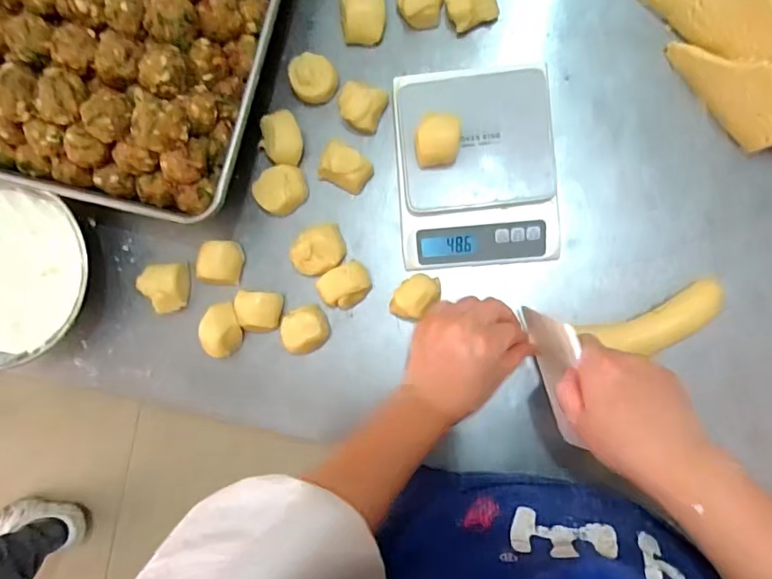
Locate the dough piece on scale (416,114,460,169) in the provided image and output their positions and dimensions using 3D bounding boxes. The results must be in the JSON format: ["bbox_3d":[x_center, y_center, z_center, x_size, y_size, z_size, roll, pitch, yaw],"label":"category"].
[{"bbox_3d":[0.048,-0.136,0.483,0.040,0.032,0.040,-6,87,6],"label":"dough piece on scale"}]

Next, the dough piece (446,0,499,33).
[{"bbox_3d":[0.085,-0.284,0.526,0.052,0.033,0.044,-25,85,5],"label":"dough piece"}]

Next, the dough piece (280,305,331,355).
[{"bbox_3d":[-0.080,0.040,0.523,0.043,0.032,0.044,0,88,6],"label":"dough piece"}]

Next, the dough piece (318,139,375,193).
[{"bbox_3d":[-0.042,-0.120,0.517,0.050,0.032,0.037,30,91,7],"label":"dough piece"}]

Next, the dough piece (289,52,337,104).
[{"bbox_3d":[-0.073,-0.212,0.531,0.044,0.029,0.041,0,88,6],"label":"dough piece"}]

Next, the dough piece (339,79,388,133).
[{"bbox_3d":[-0.024,-0.184,0.528,0.039,0.032,0.048,21,90,7],"label":"dough piece"}]

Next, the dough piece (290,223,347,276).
[{"bbox_3d":[-0.067,-0.039,0.523,0.053,0.028,0.044,-27,85,5],"label":"dough piece"}]

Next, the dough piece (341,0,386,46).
[{"bbox_3d":[-0.022,-0.272,0.533,0.043,0.023,0.046,-1,88,6],"label":"dough piece"}]

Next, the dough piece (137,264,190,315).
[{"bbox_3d":[-0.229,-0.001,0.536,0.044,0.035,0.049,-4,87,6],"label":"dough piece"}]

